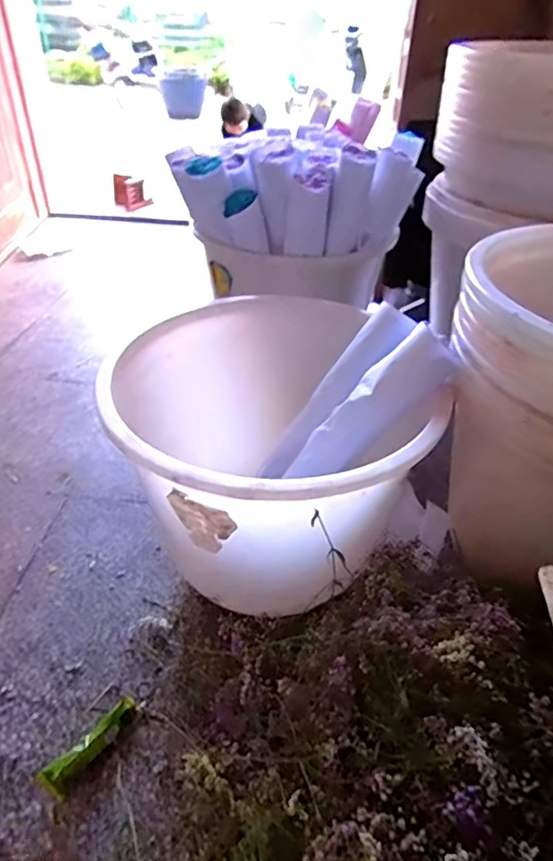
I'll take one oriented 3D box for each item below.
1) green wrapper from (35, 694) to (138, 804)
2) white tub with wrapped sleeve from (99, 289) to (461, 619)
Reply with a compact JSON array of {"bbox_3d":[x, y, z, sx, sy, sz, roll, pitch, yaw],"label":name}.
[{"bbox_3d":[-0.347,0.597,1.052,0.051,0.047,0.209,24,44,26],"label":"green wrapper"},{"bbox_3d":[-0.015,0.075,1.267,0.637,0.622,0.680,1,38,-1],"label":"white tub with wrapped sleeve"}]

